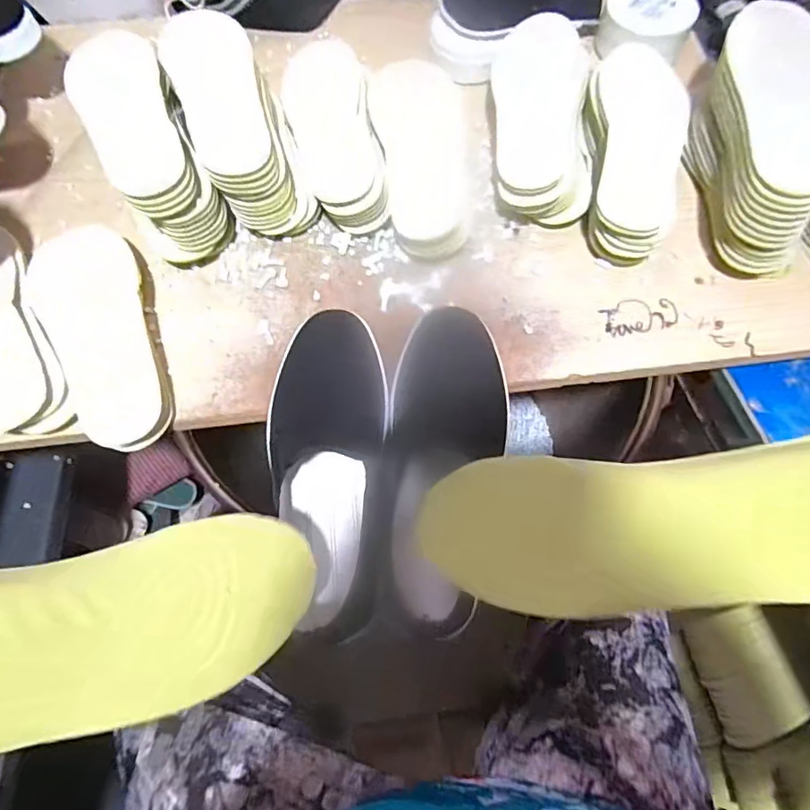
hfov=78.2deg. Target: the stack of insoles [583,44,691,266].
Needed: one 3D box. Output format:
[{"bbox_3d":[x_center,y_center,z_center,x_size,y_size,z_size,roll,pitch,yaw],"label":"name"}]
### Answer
[{"bbox_3d":[0.230,-0.260,0.525,0.098,0.071,0.256,14,66,7],"label":"stack of insoles"}]

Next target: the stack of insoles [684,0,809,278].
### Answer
[{"bbox_3d":[0.345,-0.254,0.485,0.089,0.088,0.250,10,78,5],"label":"stack of insoles"}]

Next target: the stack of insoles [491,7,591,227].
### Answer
[{"bbox_3d":[0.144,-0.310,0.543,0.095,0.068,0.249,3,65,2],"label":"stack of insoles"}]

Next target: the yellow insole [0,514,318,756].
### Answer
[{"bbox_3d":[-0.133,0.103,0.222,0.013,0.238,0.084,-17,78,31],"label":"yellow insole"}]

